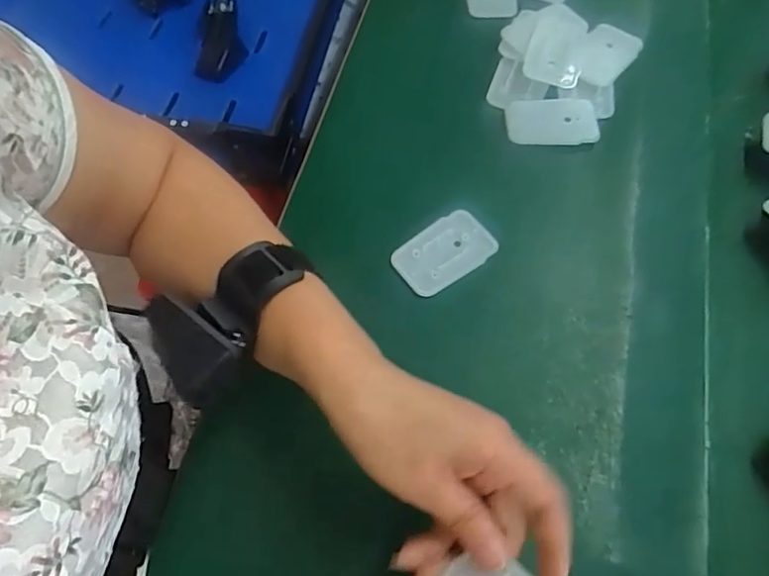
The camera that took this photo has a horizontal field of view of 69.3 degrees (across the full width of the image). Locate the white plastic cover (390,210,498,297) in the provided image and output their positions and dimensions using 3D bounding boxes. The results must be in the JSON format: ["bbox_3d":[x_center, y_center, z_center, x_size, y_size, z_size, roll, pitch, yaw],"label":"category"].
[{"bbox_3d":[0.041,-0.025,0.386,0.067,0.007,0.044,-32,68,-15],"label":"white plastic cover"}]

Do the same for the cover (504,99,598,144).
[{"bbox_3d":[0.131,-0.131,0.433,0.067,0.006,0.040,1,63,0],"label":"cover"}]

